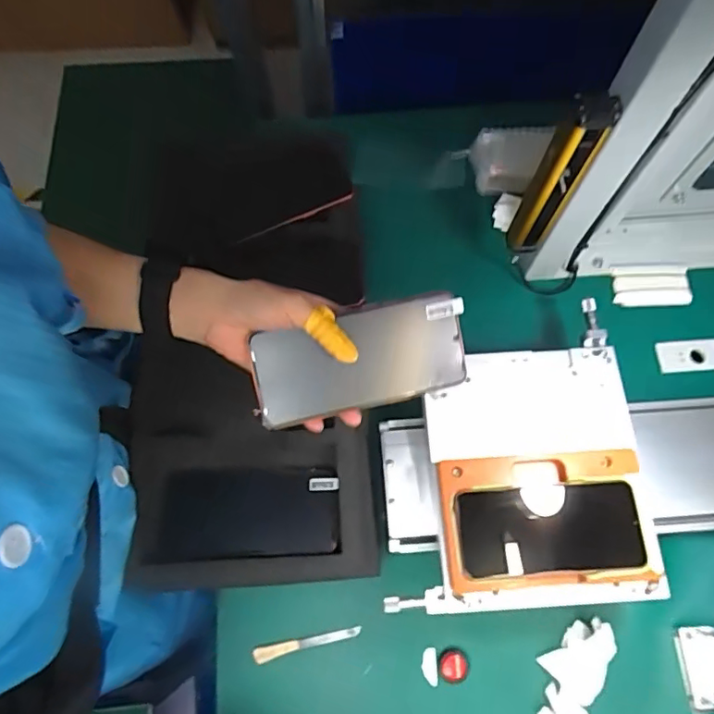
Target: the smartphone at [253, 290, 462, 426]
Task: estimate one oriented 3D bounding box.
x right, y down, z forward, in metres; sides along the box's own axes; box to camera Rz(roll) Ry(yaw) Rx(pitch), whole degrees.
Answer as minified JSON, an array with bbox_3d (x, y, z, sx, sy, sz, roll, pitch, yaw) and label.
[{"bbox_3d":[0.004,0.002,0.411,0.160,0.011,0.075,-12,96,-8],"label":"smartphone"}]

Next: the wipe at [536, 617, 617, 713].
[{"bbox_3d":[0.214,0.342,0.549,0.059,0.028,0.153,22,74,8],"label":"wipe"}]

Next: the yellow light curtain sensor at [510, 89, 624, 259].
[{"bbox_3d":[0.177,-0.155,0.495,0.037,0.206,0.032,28,75,10],"label":"yellow light curtain sensor"}]

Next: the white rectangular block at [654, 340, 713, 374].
[{"bbox_3d":[0.411,-0.001,0.673,0.079,0.008,0.039,-4,72,0],"label":"white rectangular block"}]

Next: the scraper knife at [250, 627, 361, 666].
[{"bbox_3d":[-0.053,0.304,0.580,0.114,0.008,0.015,-13,73,-3],"label":"scraper knife"}]

